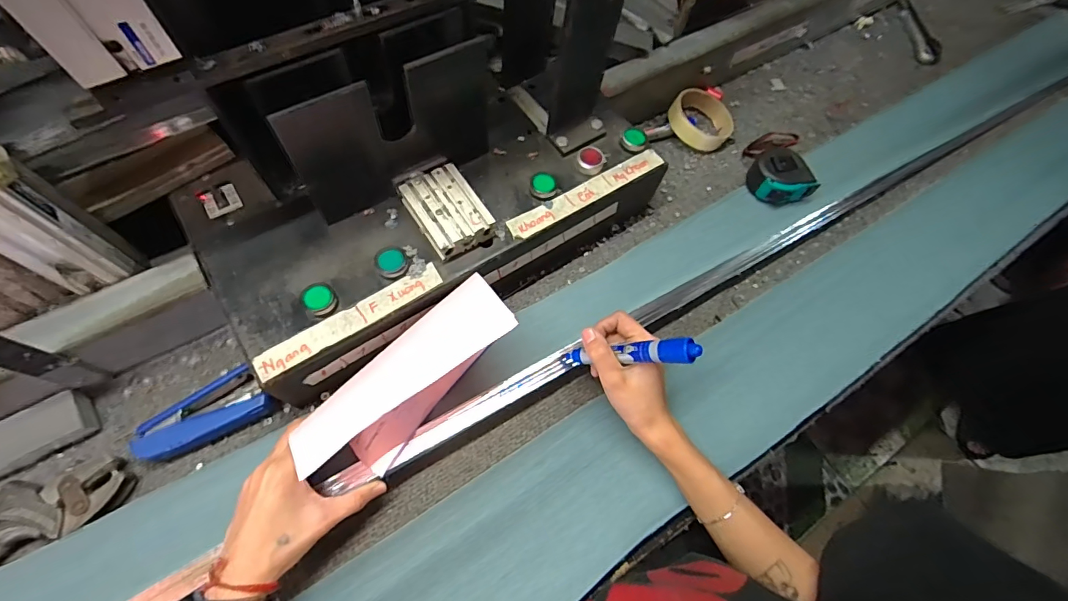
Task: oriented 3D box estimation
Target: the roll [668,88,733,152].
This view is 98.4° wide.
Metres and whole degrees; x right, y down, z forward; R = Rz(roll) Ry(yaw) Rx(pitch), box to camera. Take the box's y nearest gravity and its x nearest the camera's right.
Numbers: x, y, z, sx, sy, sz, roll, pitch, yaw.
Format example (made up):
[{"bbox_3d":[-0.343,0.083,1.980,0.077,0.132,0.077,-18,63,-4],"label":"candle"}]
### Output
[{"bbox_3d":[0.220,-0.239,0.606,0.079,0.022,0.085,6,70,-17],"label":"roll"}]

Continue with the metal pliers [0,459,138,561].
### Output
[{"bbox_3d":[-0.422,0.181,0.364,0.177,0.025,0.056,-23,69,-14],"label":"metal pliers"}]

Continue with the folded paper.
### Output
[{"bbox_3d":[-0.103,0.065,0.405,0.062,0.074,0.206,38,64,18],"label":"folded paper"}]

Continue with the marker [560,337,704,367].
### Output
[{"bbox_3d":[0.076,0.049,0.400,0.021,0.142,0.016,39,56,-31],"label":"marker"}]

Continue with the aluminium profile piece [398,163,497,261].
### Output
[{"bbox_3d":[-0.082,-0.083,0.434,0.060,0.028,0.080,-31,71,-17],"label":"aluminium profile piece"}]

